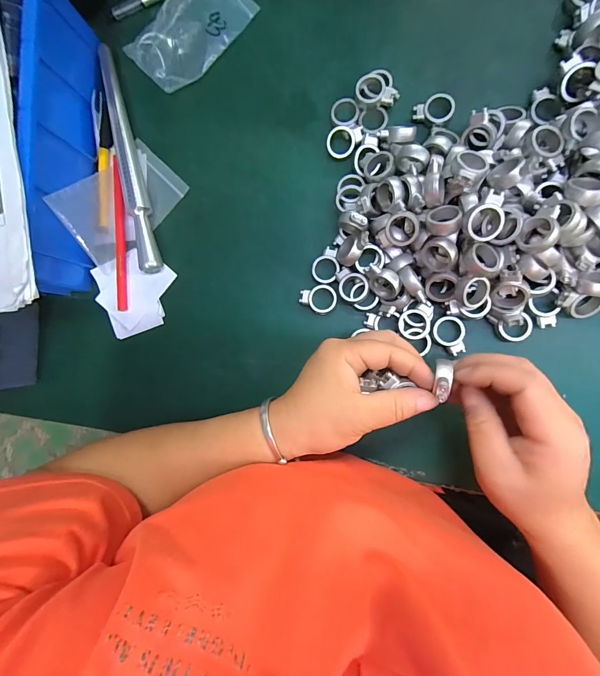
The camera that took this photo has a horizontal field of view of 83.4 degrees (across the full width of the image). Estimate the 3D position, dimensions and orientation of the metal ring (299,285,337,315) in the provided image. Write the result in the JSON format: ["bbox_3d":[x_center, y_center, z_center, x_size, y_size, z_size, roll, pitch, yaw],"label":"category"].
[{"bbox_3d":[0.017,-0.035,0.309,0.034,0.006,0.026,1,89,9],"label":"metal ring"}]

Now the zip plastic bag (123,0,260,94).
[{"bbox_3d":[-0.109,-0.307,0.335,0.082,0.014,0.121,42,95,8],"label":"zip plastic bag"}]

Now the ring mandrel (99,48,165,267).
[{"bbox_3d":[-0.172,-0.180,0.338,0.017,0.022,0.236,-14,86,9],"label":"ring mandrel"}]

